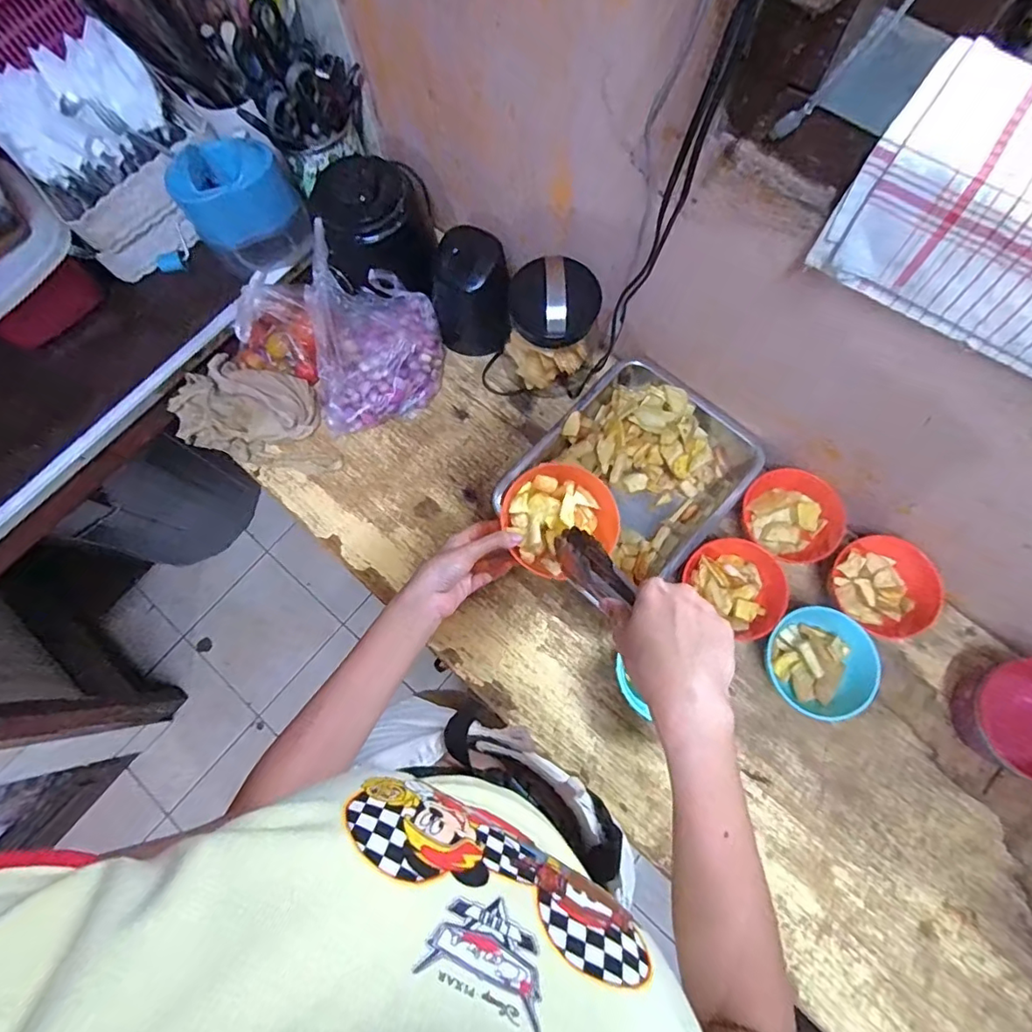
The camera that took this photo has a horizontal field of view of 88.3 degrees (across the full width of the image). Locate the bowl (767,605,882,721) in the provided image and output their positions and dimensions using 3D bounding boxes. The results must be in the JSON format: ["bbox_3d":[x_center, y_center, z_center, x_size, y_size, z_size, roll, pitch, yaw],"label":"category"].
[{"bbox_3d":[0.328,0.161,0.584,0.105,0.057,0.109,0,76,2],"label":"bowl"}]

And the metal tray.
[{"bbox_3d":[0.139,-0.048,0.648,0.221,0.061,0.274,41,80,11],"label":"metal tray"}]

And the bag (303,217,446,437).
[{"bbox_3d":[-0.177,-0.208,0.662,0.140,0.138,0.182,10,76,4],"label":"bag"}]

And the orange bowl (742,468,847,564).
[{"bbox_3d":[0.324,0.003,0.633,0.098,0.049,0.113,-38,78,-8],"label":"orange bowl"}]

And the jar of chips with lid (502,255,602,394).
[{"bbox_3d":[0.040,-0.227,0.653,0.108,0.152,0.086,2,76,2],"label":"jar of chips with lid"}]

